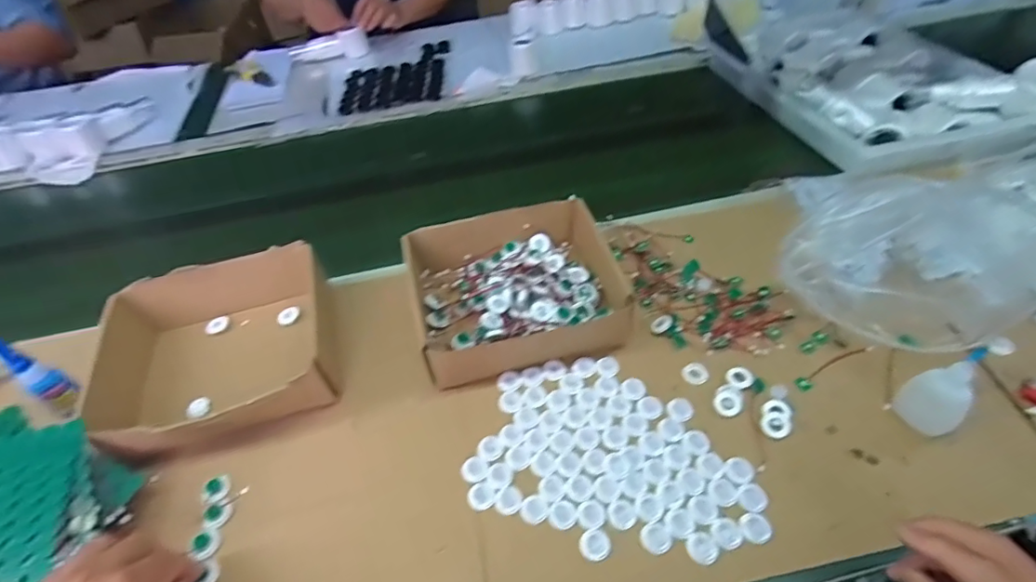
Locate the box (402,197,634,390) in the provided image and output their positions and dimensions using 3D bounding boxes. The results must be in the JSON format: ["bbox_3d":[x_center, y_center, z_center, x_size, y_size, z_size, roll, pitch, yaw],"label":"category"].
[{"bbox_3d":[-0.004,-0.005,0.566,0.220,0.068,0.193,-12,47,-5],"label":"box"}]

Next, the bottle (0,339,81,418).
[{"bbox_3d":[-0.459,0.078,0.493,0.023,0.104,0.029,15,50,19],"label":"bottle"}]

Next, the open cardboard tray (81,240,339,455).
[{"bbox_3d":[-0.301,0.062,0.532,0.214,0.082,0.190,-17,47,-10],"label":"open cardboard tray"}]

